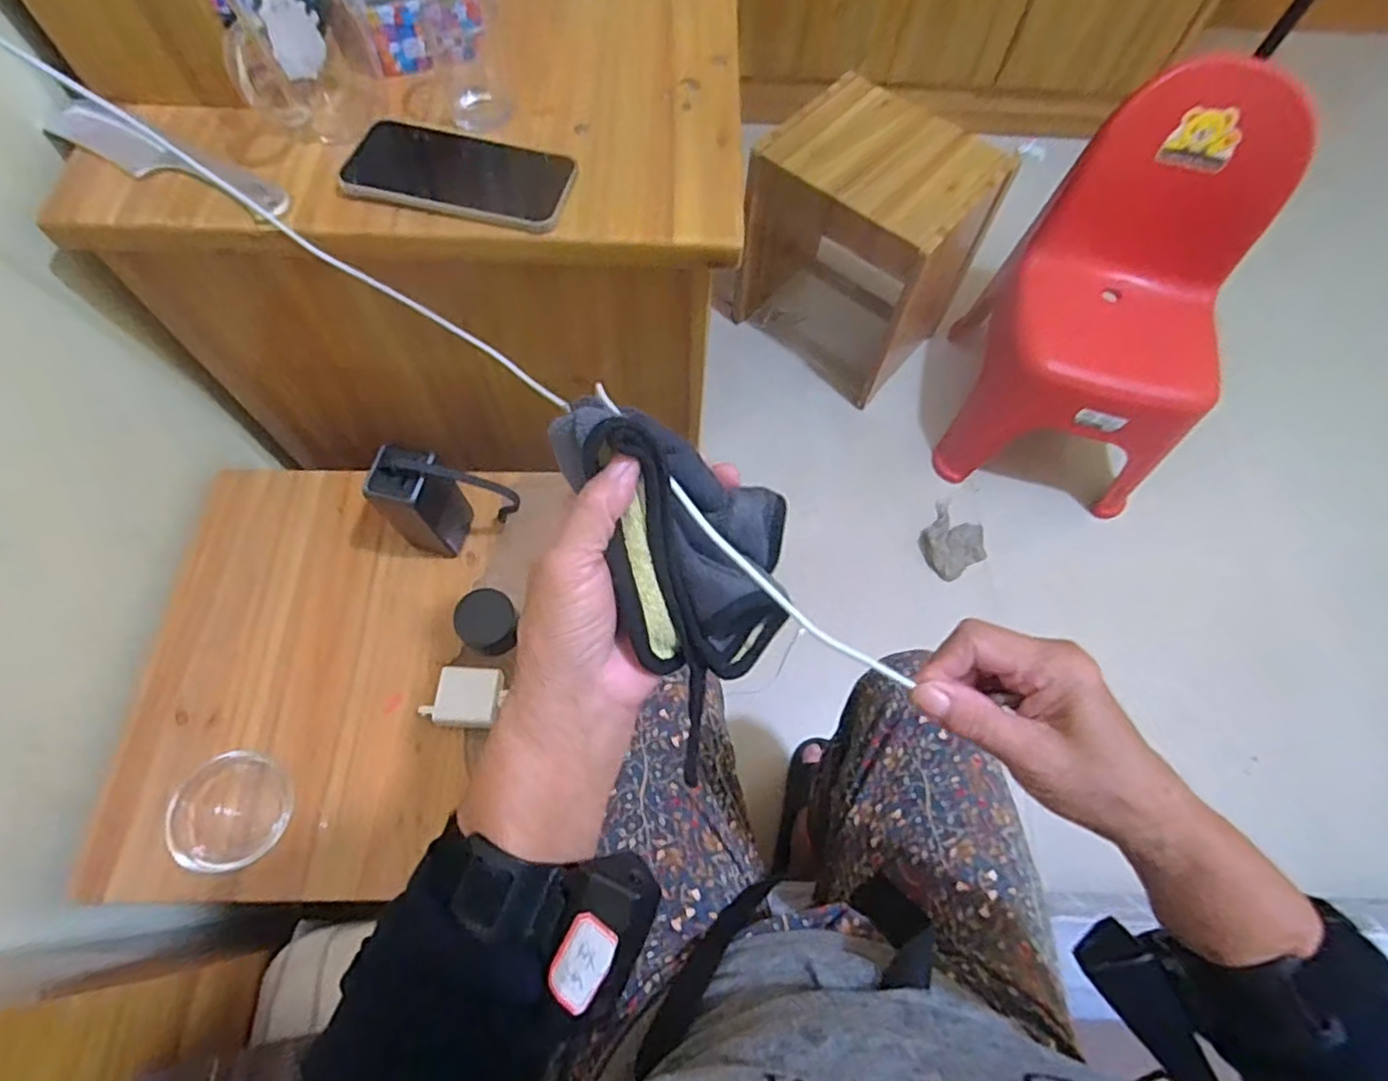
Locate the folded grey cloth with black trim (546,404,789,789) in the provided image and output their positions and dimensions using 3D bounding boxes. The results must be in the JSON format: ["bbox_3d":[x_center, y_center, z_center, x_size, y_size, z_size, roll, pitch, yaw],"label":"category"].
[{"bbox_3d":[-0.004,0.001,0.322,0.086,0.055,0.154,-24,103,-21],"label":"folded grey cloth with black trim"}]

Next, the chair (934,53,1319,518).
[{"bbox_3d":[0.710,-0.381,1.124,0.359,0.562,0.398,18,66,6],"label":"chair"}]

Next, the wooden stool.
[{"bbox_3d":[0.306,-0.569,1.279,0.385,0.408,0.282,37,69,13],"label":"wooden stool"}]

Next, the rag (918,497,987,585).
[{"bbox_3d":[0.494,0.001,1.268,0.129,0.032,0.146,38,70,14],"label":"rag"}]

